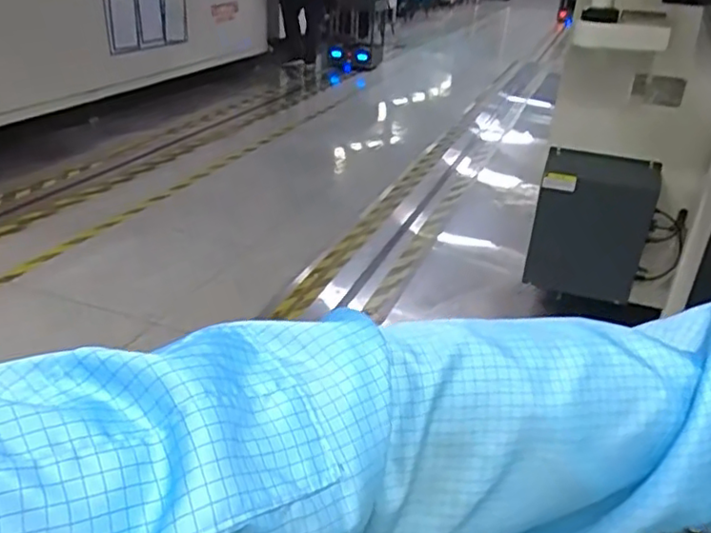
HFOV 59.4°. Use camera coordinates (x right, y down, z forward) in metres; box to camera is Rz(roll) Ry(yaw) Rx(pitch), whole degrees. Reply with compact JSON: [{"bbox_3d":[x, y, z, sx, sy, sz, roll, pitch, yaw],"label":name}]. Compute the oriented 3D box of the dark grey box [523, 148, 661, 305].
[{"bbox_3d":[0.671,-0.116,1.777,0.297,0.389,0.130,14,29,19],"label":"dark grey box"}]

